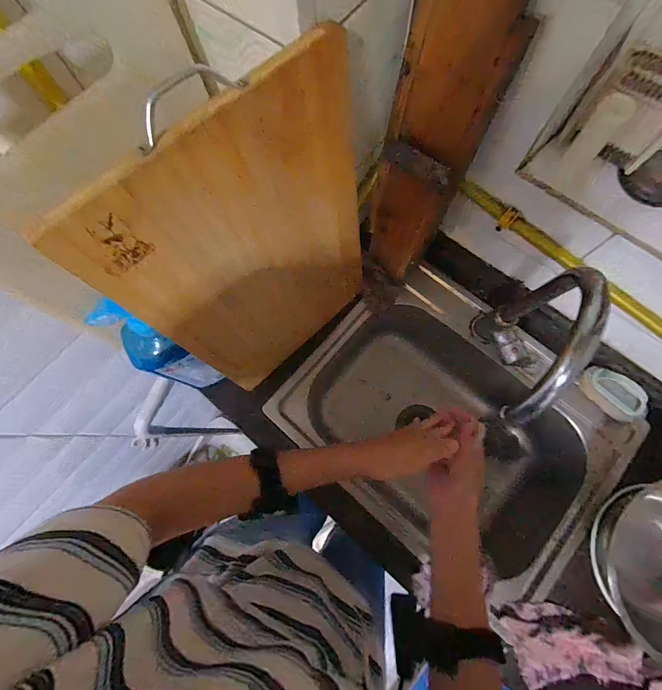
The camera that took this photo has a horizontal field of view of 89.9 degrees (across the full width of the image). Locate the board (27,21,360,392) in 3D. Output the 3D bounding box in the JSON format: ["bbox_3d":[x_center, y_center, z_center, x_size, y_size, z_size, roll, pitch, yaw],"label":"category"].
[{"bbox_3d":[-0.073,-0.091,0.427,0.288,0.409,0.022,-42,71,-11],"label":"board"}]

